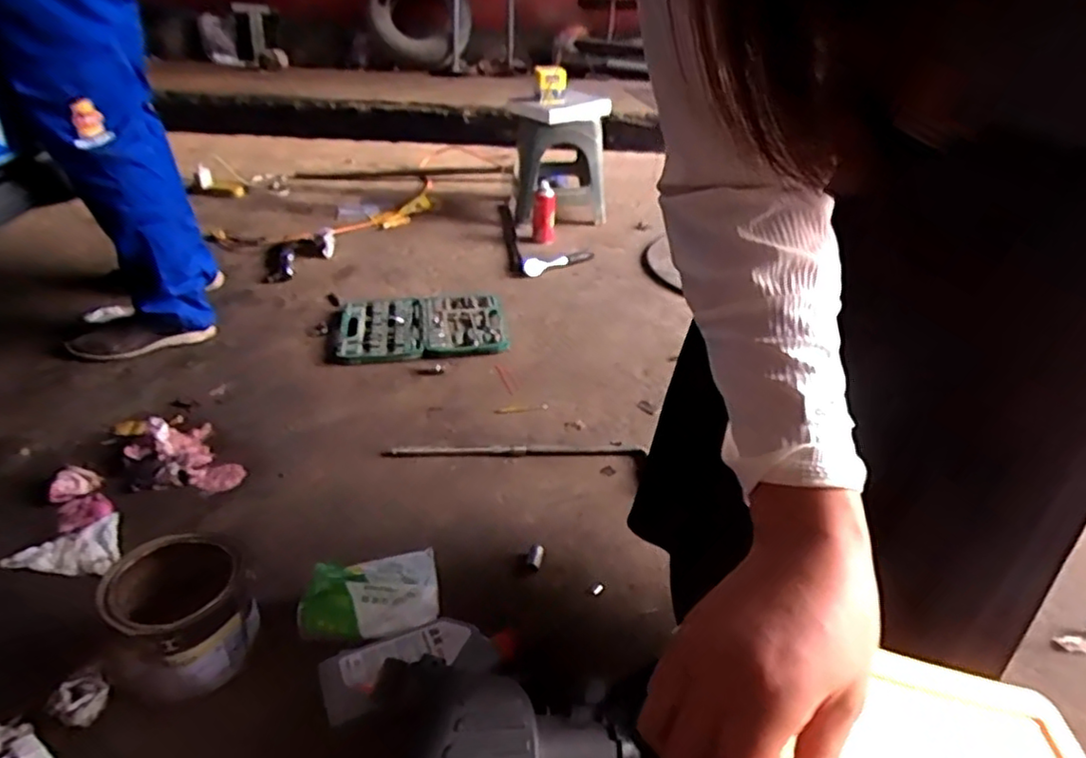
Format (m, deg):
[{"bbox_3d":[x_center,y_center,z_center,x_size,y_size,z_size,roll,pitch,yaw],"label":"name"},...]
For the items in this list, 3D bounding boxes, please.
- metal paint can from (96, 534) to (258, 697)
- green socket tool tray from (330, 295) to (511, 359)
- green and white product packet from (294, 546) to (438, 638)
[{"bbox_3d":[-0.465,0.303,0.837,0.151,0.155,0.159,1,37,-1],"label":"metal paint can"},{"bbox_3d":[-0.289,-0.131,1.572,0.394,0.030,0.242,-6,35,-11],"label":"green socket tool tray"},{"bbox_3d":[-0.237,0.300,0.894,0.183,0.057,0.101,-2,35,-6],"label":"green and white product packet"}]

